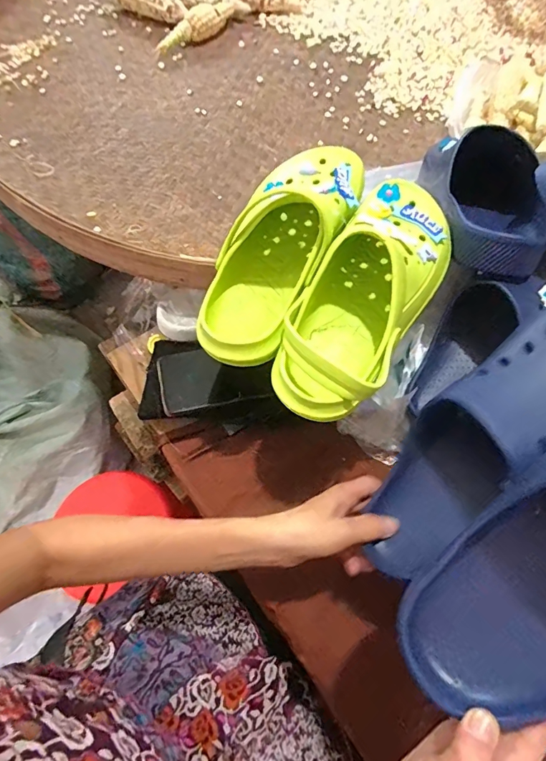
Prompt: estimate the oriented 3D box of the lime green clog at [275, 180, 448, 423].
[{"bbox_3d":[0.093,-0.089,0.416,0.110,0.081,0.283,30,68,14],"label":"lime green clog"}]

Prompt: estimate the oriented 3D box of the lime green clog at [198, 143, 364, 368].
[{"bbox_3d":[0.014,-0.145,0.444,0.104,0.093,0.282,21,66,10],"label":"lime green clog"}]

